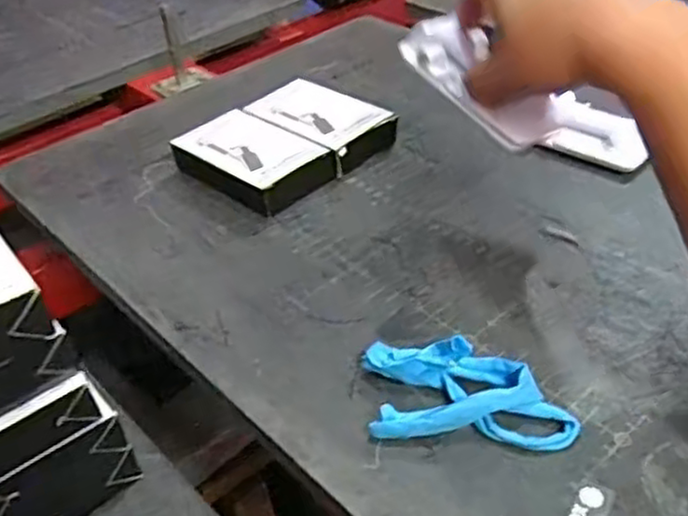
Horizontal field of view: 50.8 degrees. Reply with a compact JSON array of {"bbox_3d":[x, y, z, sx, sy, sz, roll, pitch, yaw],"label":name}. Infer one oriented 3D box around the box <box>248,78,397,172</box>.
[{"bbox_3d":[-0.020,-0.110,0.607,0.117,0.032,0.067,25,49,32],"label":"box"}]

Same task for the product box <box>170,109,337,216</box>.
[{"bbox_3d":[-0.073,-0.076,0.573,0.115,0.030,0.072,26,49,33],"label":"product box"}]

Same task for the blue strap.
[{"bbox_3d":[0.064,0.070,0.381,0.106,0.024,0.054,1,40,8],"label":"blue strap"}]

